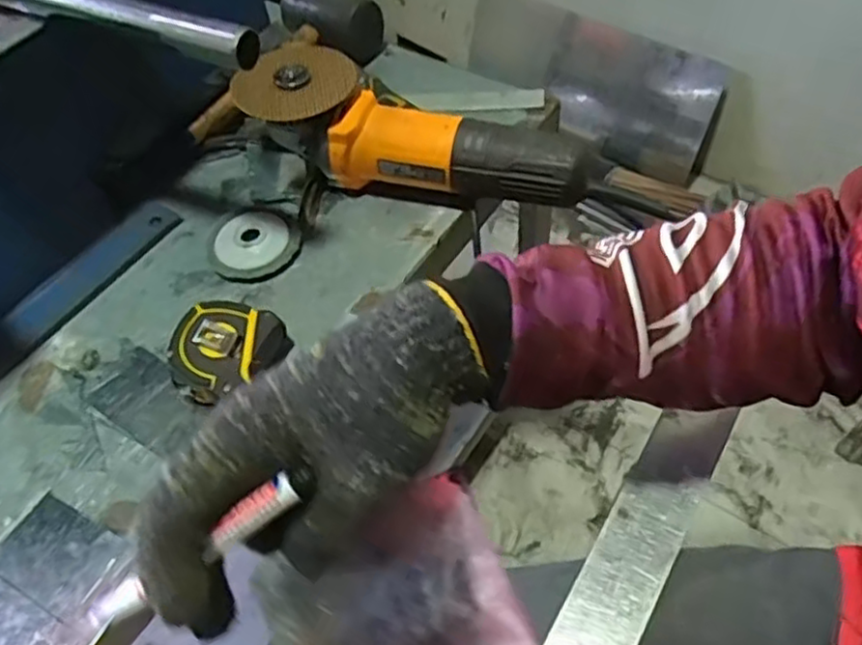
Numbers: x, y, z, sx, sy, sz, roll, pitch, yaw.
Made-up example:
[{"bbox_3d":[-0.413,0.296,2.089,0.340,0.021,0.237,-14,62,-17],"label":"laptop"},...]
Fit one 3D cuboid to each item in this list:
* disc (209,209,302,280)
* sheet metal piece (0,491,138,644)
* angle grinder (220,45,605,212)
[{"bbox_3d":[-0.147,-0.067,0.579,0.074,0.014,0.068,-3,54,4],"label":"disc"},{"bbox_3d":[-0.240,0.171,0.430,0.096,0.004,0.109,22,58,20],"label":"sheet metal piece"},{"bbox_3d":[-0.012,-0.163,0.579,0.277,0.076,0.095,7,56,10],"label":"angle grinder"}]

